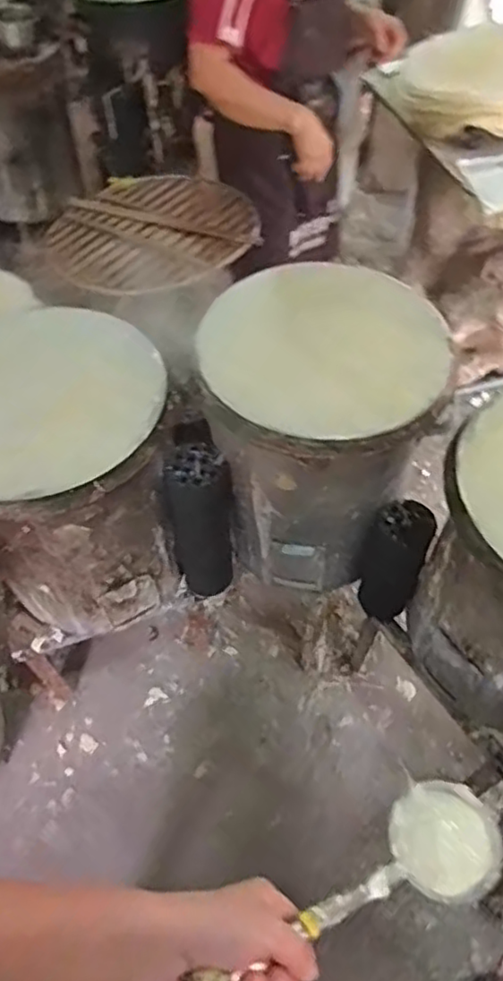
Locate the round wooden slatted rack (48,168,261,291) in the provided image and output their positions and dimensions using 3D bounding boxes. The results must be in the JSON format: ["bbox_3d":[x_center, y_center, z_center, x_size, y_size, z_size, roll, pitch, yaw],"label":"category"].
[{"bbox_3d":[-0.185,-0.501,1.257,0.390,0.026,0.366,0,54,1],"label":"round wooden slatted rack"}]

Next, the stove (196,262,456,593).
[{"bbox_3d":[0.114,-0.090,1.168,0.350,0.516,0.331,0,54,1],"label":"stove"}]

